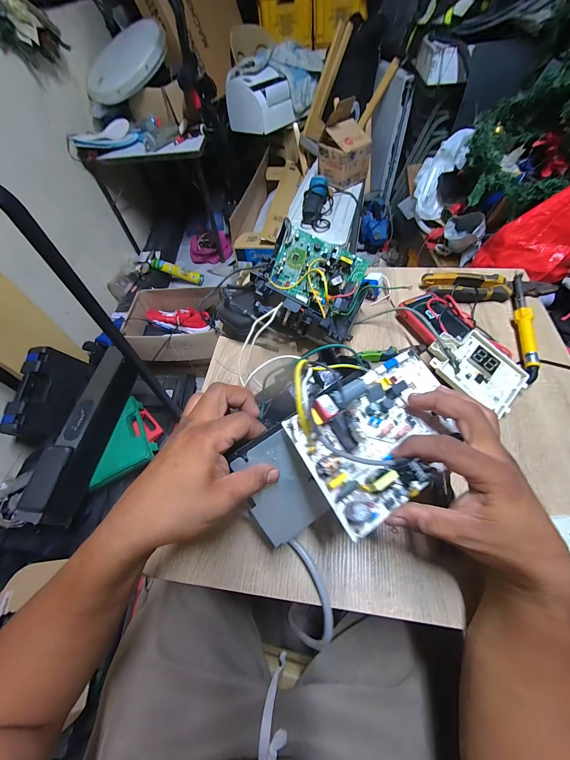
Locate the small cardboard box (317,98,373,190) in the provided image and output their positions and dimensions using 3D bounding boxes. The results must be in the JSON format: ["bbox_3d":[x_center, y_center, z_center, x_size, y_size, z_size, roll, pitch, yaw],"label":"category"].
[{"bbox_3d":[0.238,-0.942,1.139,0.173,0.223,0.157,-32,60,-15],"label":"small cardboard box"}]

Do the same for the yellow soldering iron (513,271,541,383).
[{"bbox_3d":[0.408,-0.096,0.478,0.025,0.024,0.239,14,59,14],"label":"yellow soldering iron"}]

